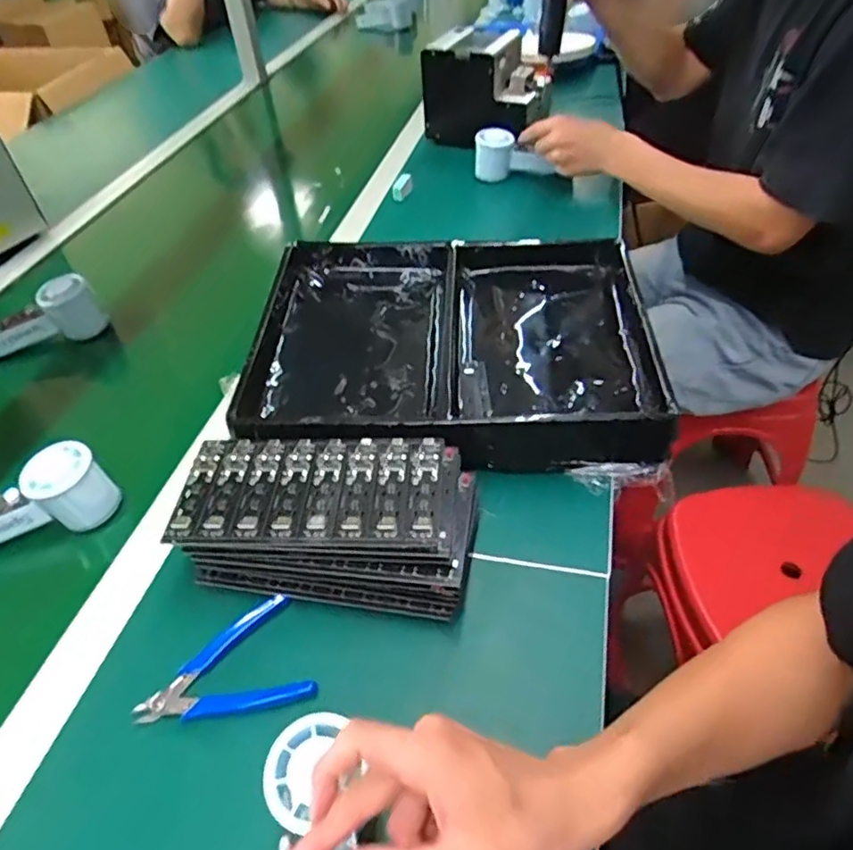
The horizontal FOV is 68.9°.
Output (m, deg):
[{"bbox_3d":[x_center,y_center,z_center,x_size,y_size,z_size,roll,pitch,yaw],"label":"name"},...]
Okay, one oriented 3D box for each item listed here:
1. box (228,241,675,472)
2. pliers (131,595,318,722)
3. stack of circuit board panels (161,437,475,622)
[{"bbox_3d":[0.023,-0.085,0.613,0.363,0.057,0.281,1,45,7],"label":"box"},{"bbox_3d":[-0.141,0.170,0.428,0.113,0.011,0.077,-18,46,-12],"label":"pliers"},{"bbox_3d":[-0.075,0.073,0.480,0.212,0.066,0.116,3,45,9],"label":"stack of circuit board panels"}]

